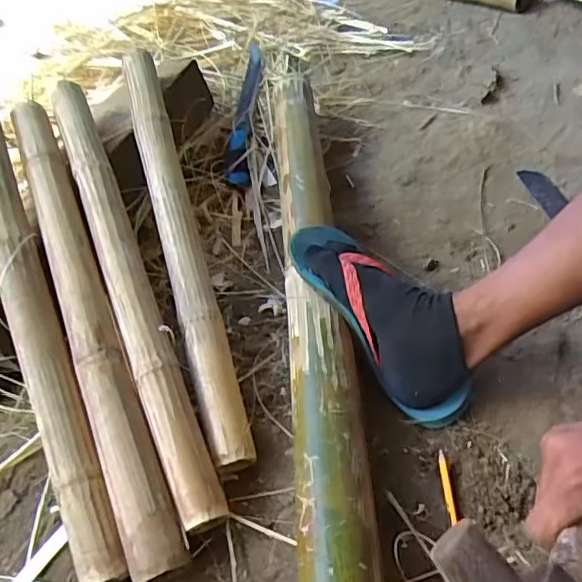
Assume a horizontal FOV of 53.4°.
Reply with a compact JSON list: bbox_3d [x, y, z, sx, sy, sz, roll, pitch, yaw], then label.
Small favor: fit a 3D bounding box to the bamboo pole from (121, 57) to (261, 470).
[{"bbox_3d":[-0.146,-0.088,0.739,0.053,0.050,0.638,-15,60,-7],"label":"bamboo pole"}]

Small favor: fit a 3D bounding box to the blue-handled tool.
[{"bbox_3d":[-0.082,-0.329,1.057,0.043,0.051,0.406,-2,47,5],"label":"blue-handled tool"}]

